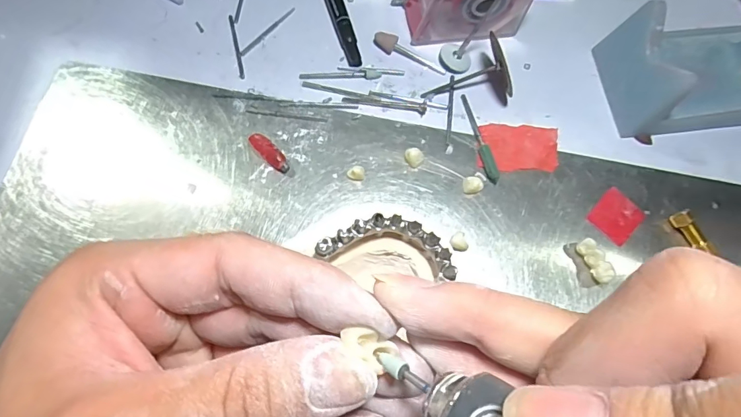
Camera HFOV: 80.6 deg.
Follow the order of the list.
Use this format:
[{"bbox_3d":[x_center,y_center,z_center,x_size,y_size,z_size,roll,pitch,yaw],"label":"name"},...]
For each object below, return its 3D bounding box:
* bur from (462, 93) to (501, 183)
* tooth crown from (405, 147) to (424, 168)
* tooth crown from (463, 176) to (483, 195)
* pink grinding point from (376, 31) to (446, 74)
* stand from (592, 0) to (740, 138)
[{"bbox_3d":[0.058,-0.039,0.235,0.007,0.006,0.054,-14,73,-7],"label":"bur"},{"bbox_3d":[0.023,-0.026,0.229,0.010,0.007,0.008,20,72,4],"label":"tooth crown"},{"bbox_3d":[0.053,-0.012,0.225,0.010,0.006,0.009,0,72,-3],"label":"tooth crown"},{"bbox_3d":[0.023,-0.090,0.250,0.044,0.008,0.008,25,72,5],"label":"pink grinding point"},{"bbox_3d":[0.187,-0.079,0.235,0.104,0.040,0.060,-6,72,-5],"label":"stand"}]

